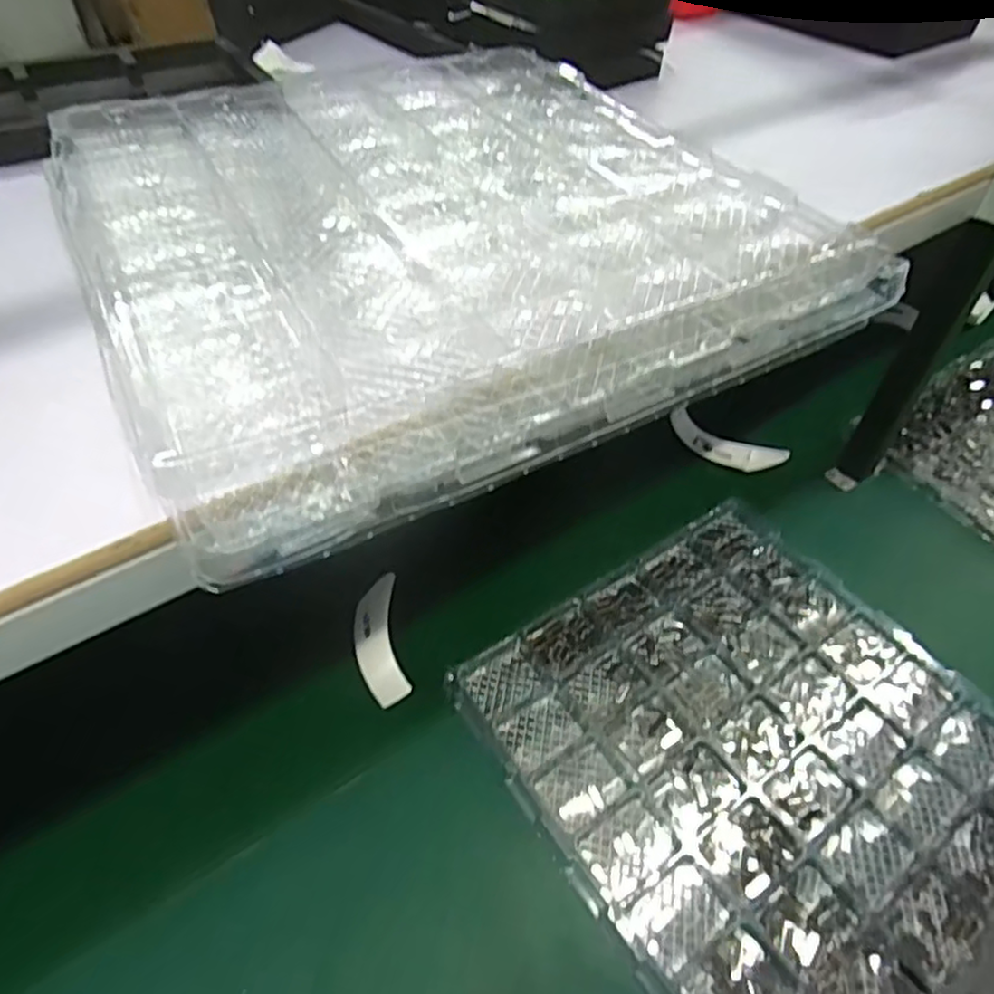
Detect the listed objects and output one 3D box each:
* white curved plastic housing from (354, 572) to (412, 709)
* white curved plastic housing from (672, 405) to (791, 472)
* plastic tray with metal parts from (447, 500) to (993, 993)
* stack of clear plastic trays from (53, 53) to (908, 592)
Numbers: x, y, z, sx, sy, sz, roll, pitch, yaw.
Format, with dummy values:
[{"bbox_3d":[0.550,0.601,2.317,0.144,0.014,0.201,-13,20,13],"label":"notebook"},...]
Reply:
[{"bbox_3d":[-0.141,0.171,0.814,0.054,0.038,0.158,-9,49,-9],"label":"white curved plastic housing"},{"bbox_3d":[0.355,-0.084,1.053,0.181,0.030,0.068,23,51,18],"label":"white curved plastic housing"},{"bbox_3d":[0.284,0.269,0.739,0.495,0.027,0.508,-26,54,-23],"label":"plastic tray with metal parts"},{"bbox_3d":[-0.059,-0.241,0.555,0.525,0.060,0.560,-24,51,-20],"label":"stack of clear plastic trays"}]

